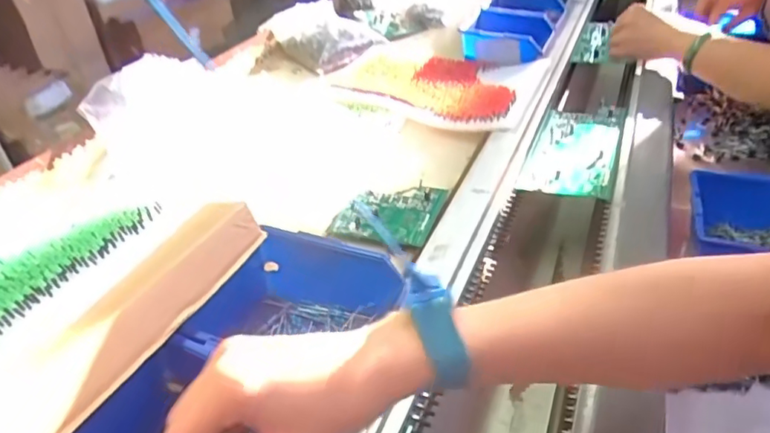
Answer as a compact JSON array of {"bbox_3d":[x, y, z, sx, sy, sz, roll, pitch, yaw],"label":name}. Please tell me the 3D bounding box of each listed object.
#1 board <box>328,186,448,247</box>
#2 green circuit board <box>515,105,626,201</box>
[{"bbox_3d":[0.006,-0.007,0.569,0.096,0.016,0.103,7,36,18],"label":"board"},{"bbox_3d":[0.219,-0.080,0.641,0.091,0.020,0.191,10,37,22],"label":"green circuit board"}]

